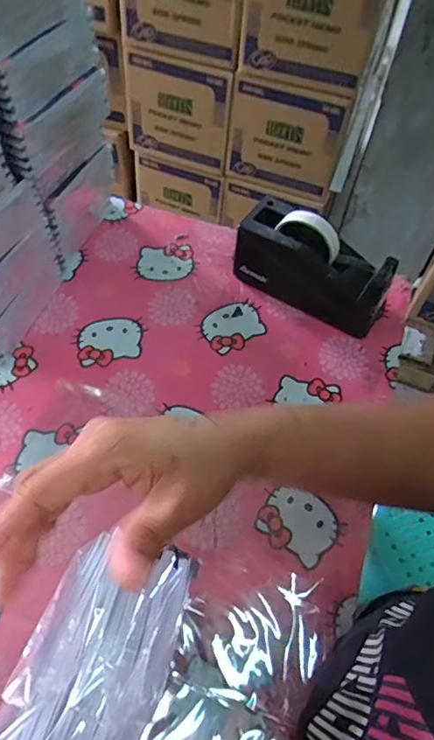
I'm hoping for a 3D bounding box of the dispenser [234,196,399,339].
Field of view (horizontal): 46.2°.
[{"bbox_3d":[0.124,-0.136,0.658,0.202,0.121,0.064,31,60,15],"label":"dispenser"}]

